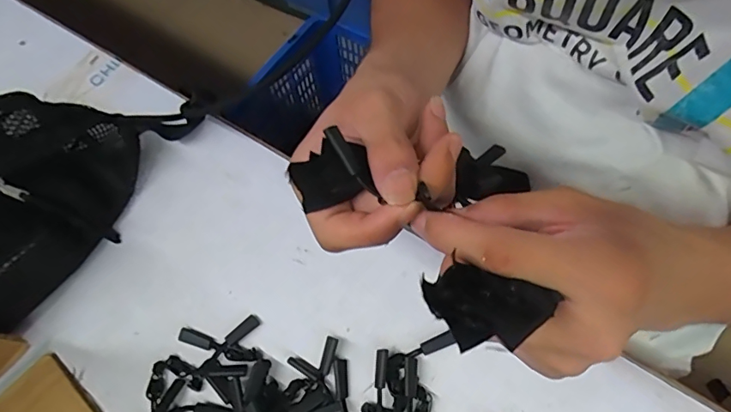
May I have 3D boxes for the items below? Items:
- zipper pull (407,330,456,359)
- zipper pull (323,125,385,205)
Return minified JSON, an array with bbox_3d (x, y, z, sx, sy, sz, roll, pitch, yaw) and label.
[{"bbox_3d":[0.043,0.092,0.314,0.033,0.006,0.009,-24,66,-9],"label":"zipper pull"},{"bbox_3d":[-0.006,-0.018,0.208,0.006,0.004,0.034,-35,98,-14],"label":"zipper pull"}]

